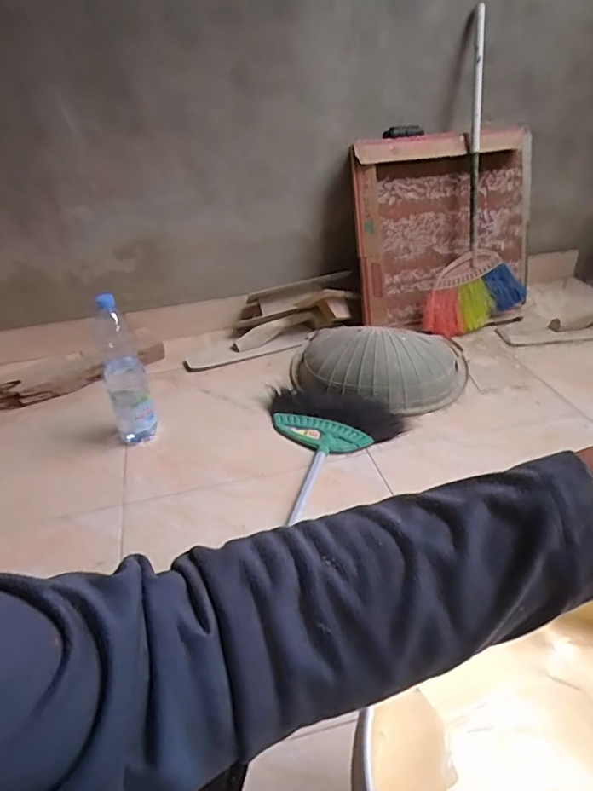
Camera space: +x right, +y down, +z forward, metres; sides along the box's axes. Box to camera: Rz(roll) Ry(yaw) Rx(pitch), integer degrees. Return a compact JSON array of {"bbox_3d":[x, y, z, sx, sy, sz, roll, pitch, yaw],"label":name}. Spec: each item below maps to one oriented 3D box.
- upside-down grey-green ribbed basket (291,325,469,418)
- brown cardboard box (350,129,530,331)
[{"bbox_3d":[0.193,-0.101,1.288,0.420,0.135,0.324,4,34,12],"label":"upside-down grey-green ribbed basket"},{"bbox_3d":[0.426,-0.472,1.530,0.525,0.492,0.063,-8,11,-10],"label":"brown cardboard box"}]

